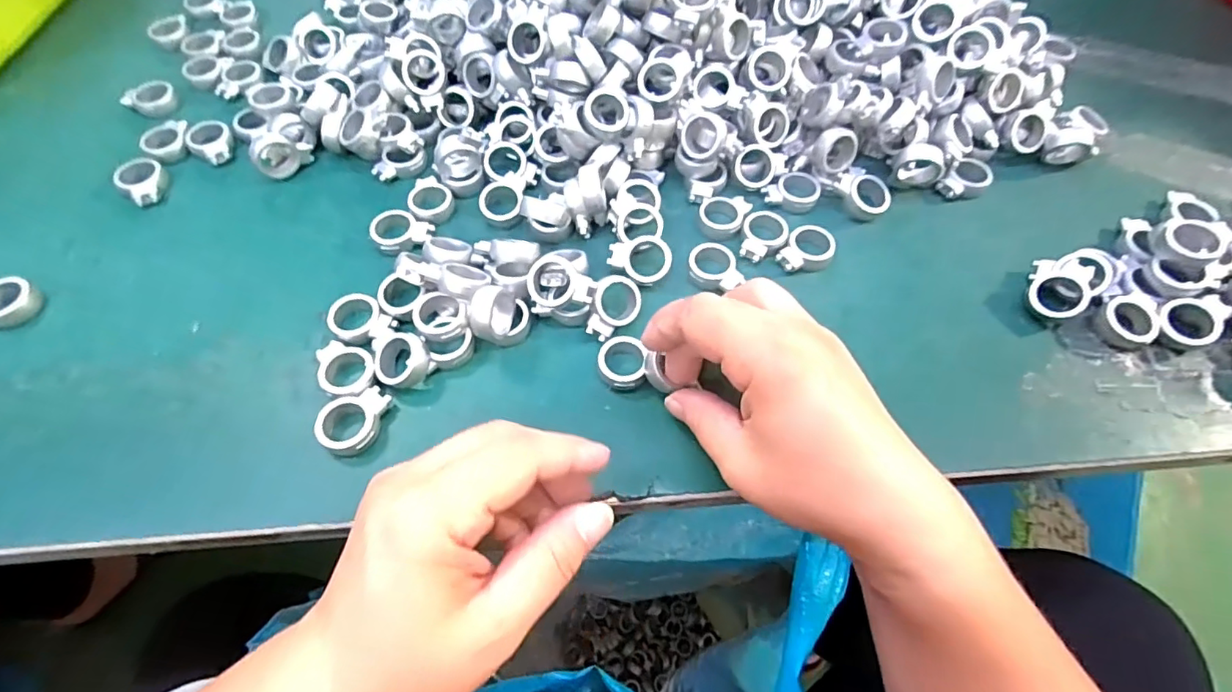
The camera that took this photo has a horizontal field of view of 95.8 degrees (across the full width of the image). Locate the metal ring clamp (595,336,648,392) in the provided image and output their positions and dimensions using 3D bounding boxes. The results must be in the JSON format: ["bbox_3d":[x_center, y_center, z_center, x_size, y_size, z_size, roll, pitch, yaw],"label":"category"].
[{"bbox_3d":[0.003,0.008,0.274,0.023,0.011,0.027,6,60,3],"label":"metal ring clamp"}]

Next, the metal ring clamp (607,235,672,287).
[{"bbox_3d":[0.013,-0.046,0.301,0.034,0.008,0.025,6,81,7],"label":"metal ring clamp"}]

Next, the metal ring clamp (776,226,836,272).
[{"bbox_3d":[0.107,-0.052,0.311,0.025,0.011,0.032,41,67,20],"label":"metal ring clamp"}]

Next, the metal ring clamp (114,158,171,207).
[{"bbox_3d":[-0.284,-0.099,0.336,0.031,0.013,0.026,41,67,20],"label":"metal ring clamp"}]

